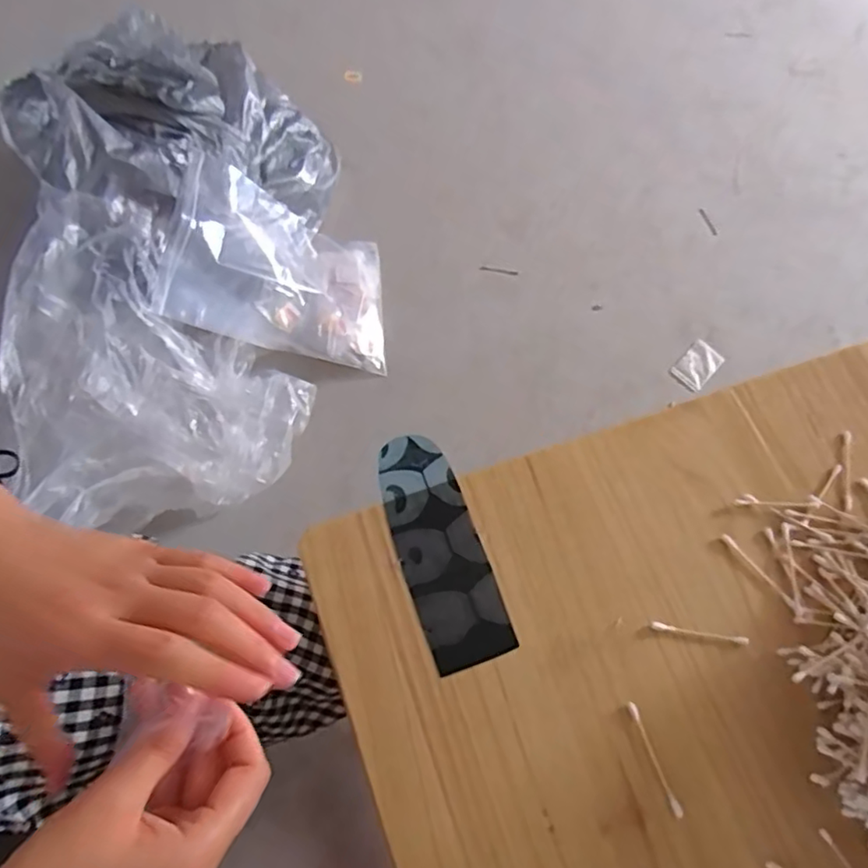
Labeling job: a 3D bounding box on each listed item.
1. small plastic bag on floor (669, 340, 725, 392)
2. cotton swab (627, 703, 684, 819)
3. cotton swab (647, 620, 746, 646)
[{"bbox_3d":[0.501,-0.131,1.140,0.064,0.005,0.110,44,69,12],"label":"small plastic bag on floor"},{"bbox_3d":[0.147,0.216,0.398,0.007,0.006,0.070,-16,70,-13],"label":"cotton swab"},{"bbox_3d":[0.193,0.145,0.435,0.070,0.004,0.006,11,67,-2],"label":"cotton swab"}]

